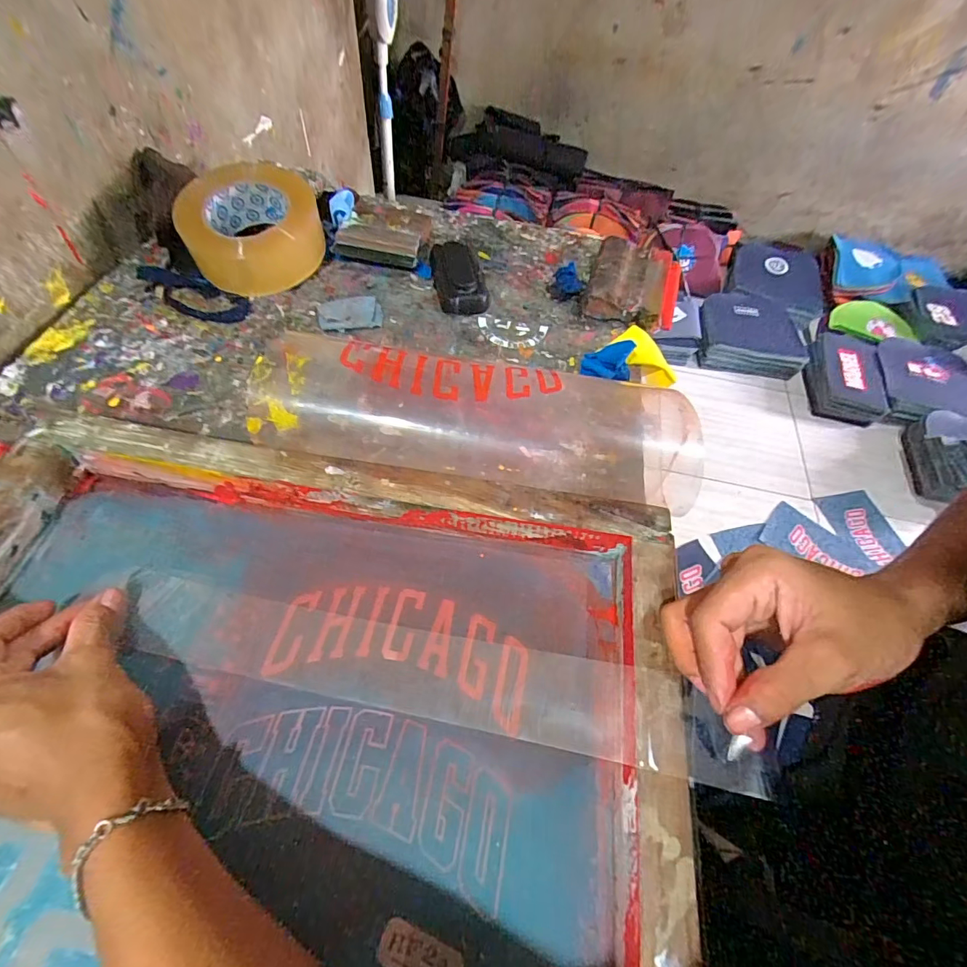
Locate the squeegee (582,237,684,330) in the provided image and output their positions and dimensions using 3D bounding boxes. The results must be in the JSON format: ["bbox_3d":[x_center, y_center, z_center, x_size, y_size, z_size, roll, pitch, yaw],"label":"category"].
[{"bbox_3d":[0.170,-0.228,0.531,0.095,0.024,0.134,16,57,6],"label":"squeegee"}]

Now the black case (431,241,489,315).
[{"bbox_3d":[-0.027,-0.228,0.511,0.055,0.027,0.100,-6,57,-9],"label":"black case"}]

